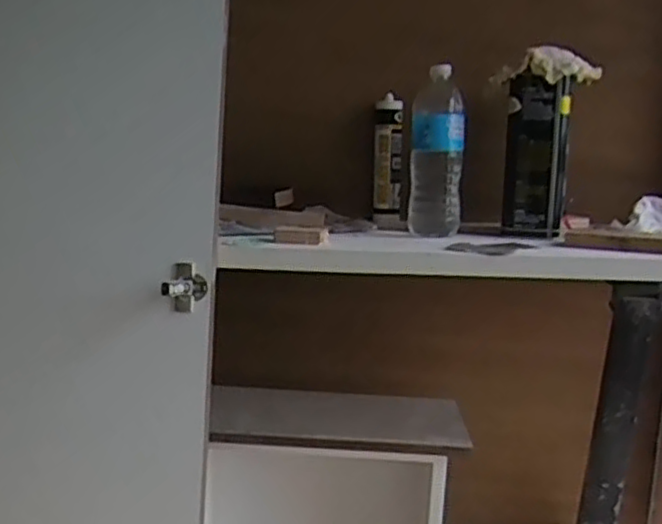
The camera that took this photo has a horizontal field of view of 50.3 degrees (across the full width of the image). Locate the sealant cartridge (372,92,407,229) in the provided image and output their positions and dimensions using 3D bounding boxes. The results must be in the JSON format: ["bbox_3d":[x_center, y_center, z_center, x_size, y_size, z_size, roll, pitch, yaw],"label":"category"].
[{"bbox_3d":[0.104,-0.170,1.231,0.052,0.217,0.057,1,10,-10],"label":"sealant cartridge"}]

